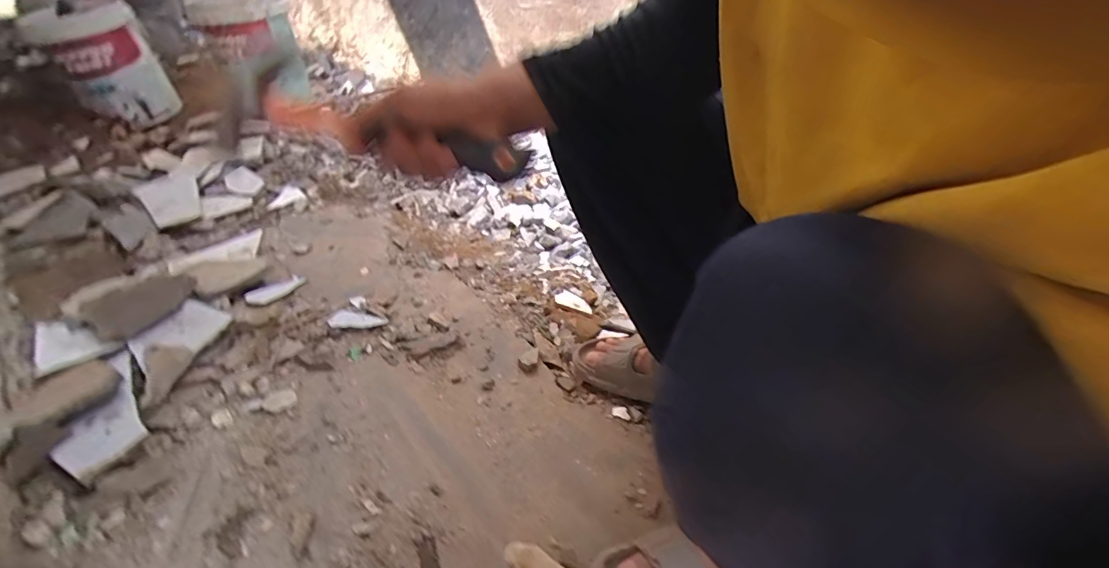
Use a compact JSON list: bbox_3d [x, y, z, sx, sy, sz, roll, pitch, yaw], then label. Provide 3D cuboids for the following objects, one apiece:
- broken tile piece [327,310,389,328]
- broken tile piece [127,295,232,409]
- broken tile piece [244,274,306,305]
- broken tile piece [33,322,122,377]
[{"bbox_3d":[-0.317,0.058,0.764,0.086,0.008,0.030,6,68,-15],"label":"broken tile piece"},{"bbox_3d":[-0.572,0.093,0.702,0.093,0.010,0.162,20,50,2],"label":"broken tile piece"},{"bbox_3d":[-0.466,0.008,0.793,0.090,0.019,0.029,-29,46,-36],"label":"broken tile piece"},{"bbox_3d":[-0.747,0.098,0.712,0.164,0.009,0.075,12,51,19],"label":"broken tile piece"}]

